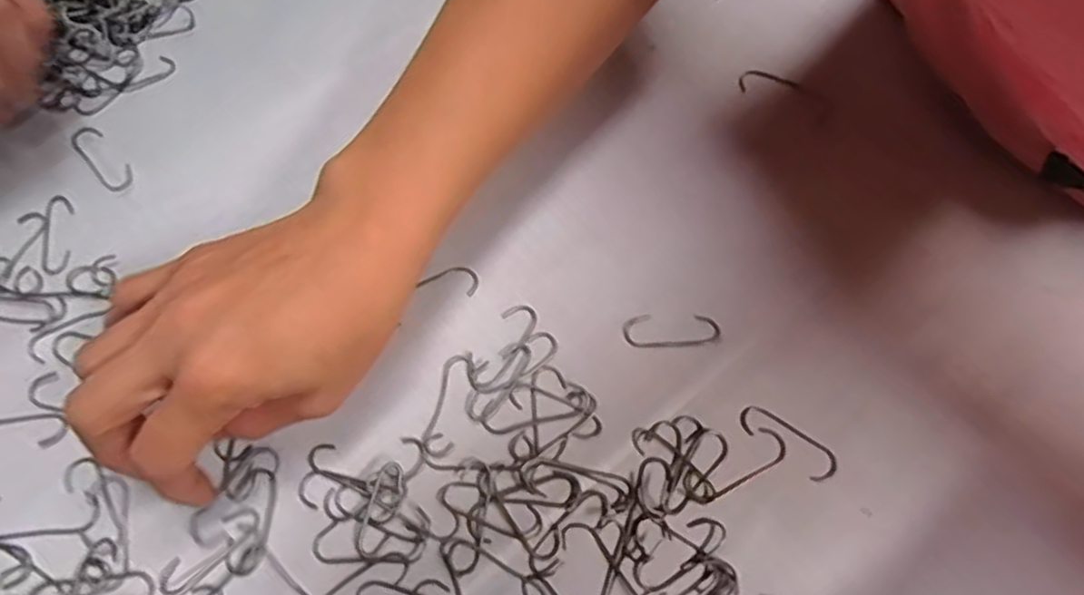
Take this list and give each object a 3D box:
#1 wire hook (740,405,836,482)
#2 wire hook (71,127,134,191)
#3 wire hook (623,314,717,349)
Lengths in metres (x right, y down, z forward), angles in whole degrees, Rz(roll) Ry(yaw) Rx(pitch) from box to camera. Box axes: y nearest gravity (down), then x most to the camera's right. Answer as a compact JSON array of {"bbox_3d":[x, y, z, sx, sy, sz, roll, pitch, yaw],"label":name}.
[{"bbox_3d":[0.104,0.060,0.298,0.043,0.004,0.015,36,71,13],"label":"wire hook"},{"bbox_3d":[-0.215,-0.069,0.346,0.015,0.004,0.045,-41,74,-16],"label":"wire hook"},{"bbox_3d":[0.058,0.014,0.317,0.043,0.004,0.016,-3,68,-2],"label":"wire hook"}]

